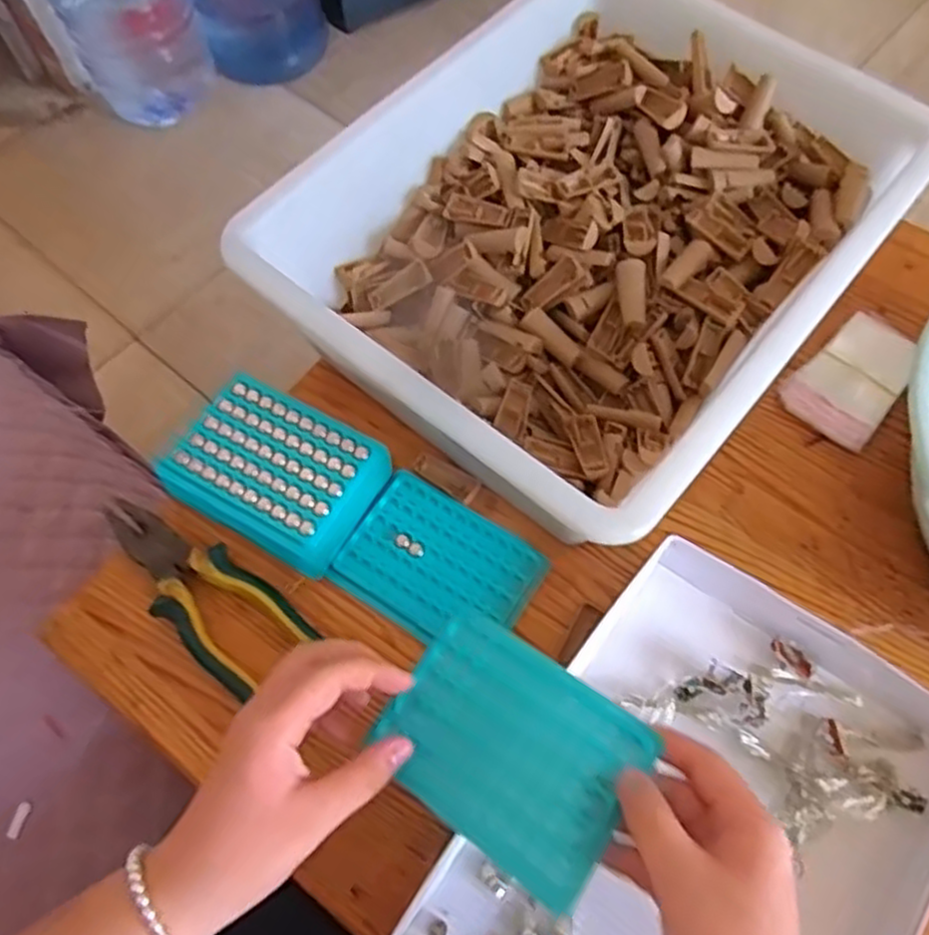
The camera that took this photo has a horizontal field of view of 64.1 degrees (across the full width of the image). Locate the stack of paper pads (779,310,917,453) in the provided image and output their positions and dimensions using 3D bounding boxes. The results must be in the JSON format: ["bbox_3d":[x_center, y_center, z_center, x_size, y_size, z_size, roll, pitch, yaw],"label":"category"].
[{"bbox_3d":[0.295,-0.070,0.559,0.066,0.012,0.121,38,70,18],"label":"stack of paper pads"}]

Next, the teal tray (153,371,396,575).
[{"bbox_3d":[-0.130,0.004,0.509,0.127,0.042,0.098,27,68,14],"label":"teal tray"}]

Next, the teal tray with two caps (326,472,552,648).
[{"bbox_3d":[-0.016,0.067,0.504,0.124,0.012,0.091,28,68,14],"label":"teal tray with two caps"}]

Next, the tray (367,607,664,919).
[{"bbox_3d":[0.022,0.140,0.375,0.124,0.008,0.093,29,73,27],"label":"tray"}]

